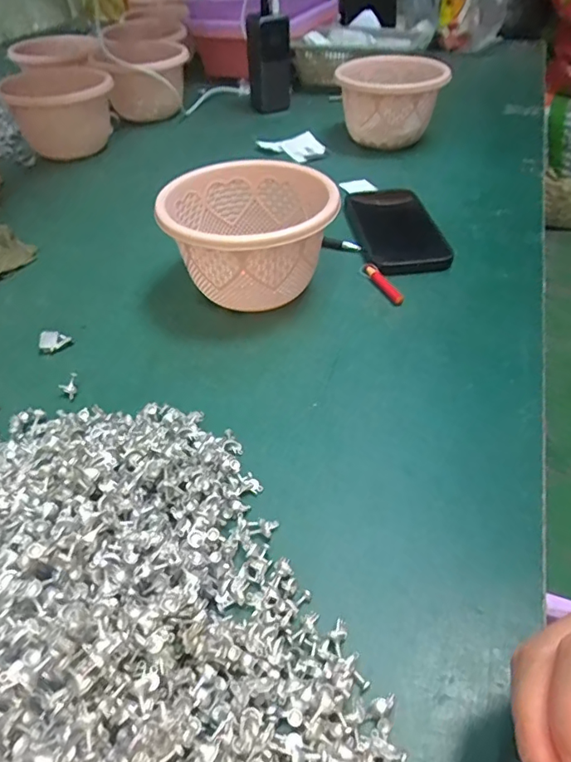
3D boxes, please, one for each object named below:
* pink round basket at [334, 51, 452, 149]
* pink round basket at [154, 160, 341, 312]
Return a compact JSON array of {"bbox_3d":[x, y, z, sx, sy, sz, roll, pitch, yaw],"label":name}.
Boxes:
[{"bbox_3d":[0.141,-0.380,0.708,0.134,0.097,0.147,0,45,0],"label":"pink round basket"},{"bbox_3d":[-0.031,-0.121,0.450,0.141,0.092,0.130,0,45,0],"label":"pink round basket"}]

